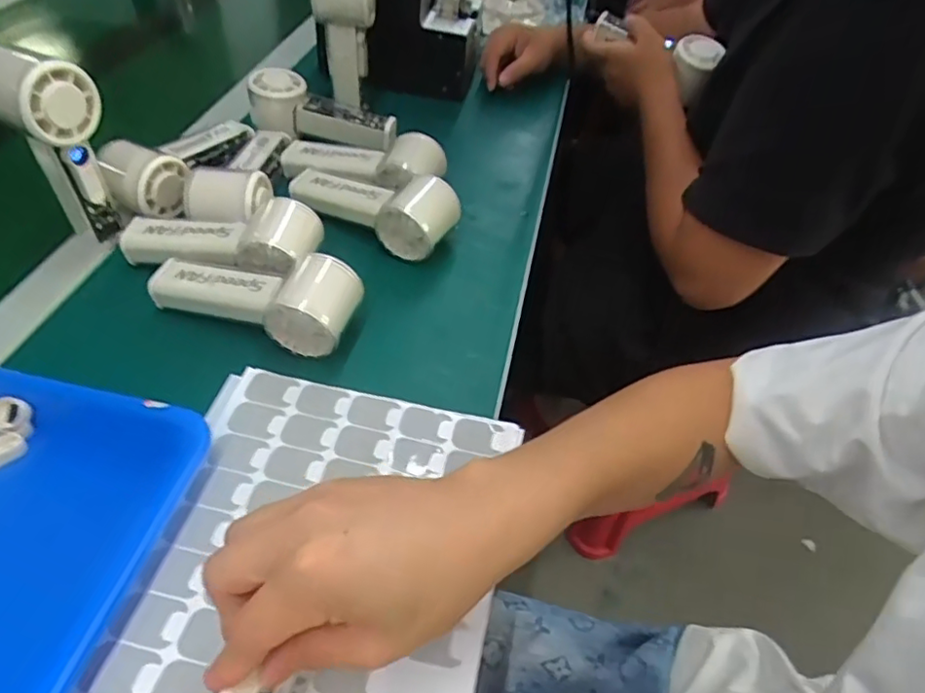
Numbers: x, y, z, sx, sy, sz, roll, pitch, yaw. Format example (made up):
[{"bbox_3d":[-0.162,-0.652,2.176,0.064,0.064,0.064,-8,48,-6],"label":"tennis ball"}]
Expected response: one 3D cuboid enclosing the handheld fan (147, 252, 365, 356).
[{"bbox_3d":[-0.157,-0.041,0.451,0.152,0.057,0.053,14,48,9],"label":"handheld fan"}]

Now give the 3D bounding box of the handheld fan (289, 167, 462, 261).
[{"bbox_3d":[-0.083,-0.129,0.543,0.167,0.066,0.056,23,50,17],"label":"handheld fan"}]

